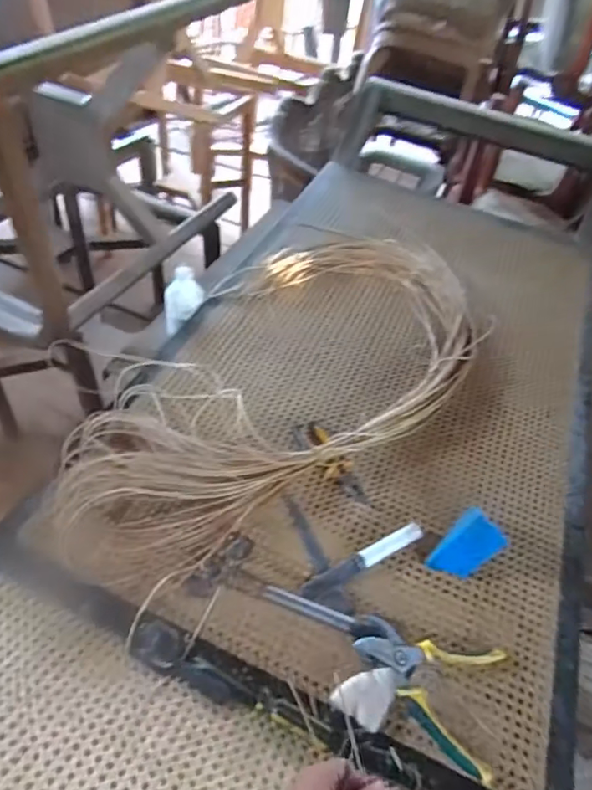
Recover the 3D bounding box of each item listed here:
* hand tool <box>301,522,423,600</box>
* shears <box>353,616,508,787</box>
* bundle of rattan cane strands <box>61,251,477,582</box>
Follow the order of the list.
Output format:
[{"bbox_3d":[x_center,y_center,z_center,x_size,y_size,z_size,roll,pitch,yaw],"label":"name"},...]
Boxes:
[{"bbox_3d":[0.092,0.222,0.703,0.189,0.020,0.026,-18,52,-27],"label":"hand tool"},{"bbox_3d":[0.150,0.333,0.606,0.170,0.034,0.131,21,45,10],"label":"shears"},{"bbox_3d":[-0.034,-0.066,0.922,0.848,0.063,0.482,-28,56,-25],"label":"bundle of rattan cane strands"}]

